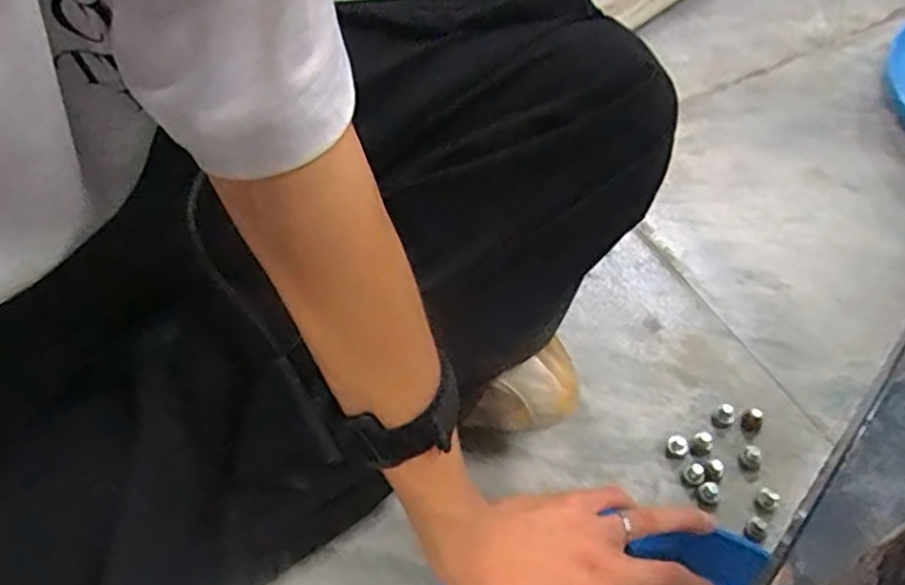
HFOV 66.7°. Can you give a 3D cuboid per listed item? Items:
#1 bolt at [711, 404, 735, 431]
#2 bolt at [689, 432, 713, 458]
[{"bbox_3d":[0.192,0.088,0.488,0.014,0.017,0.013,-2,55,3],"label":"bolt"},{"bbox_3d":[0.173,0.106,0.478,0.014,0.009,0.018,27,61,21],"label":"bolt"}]

